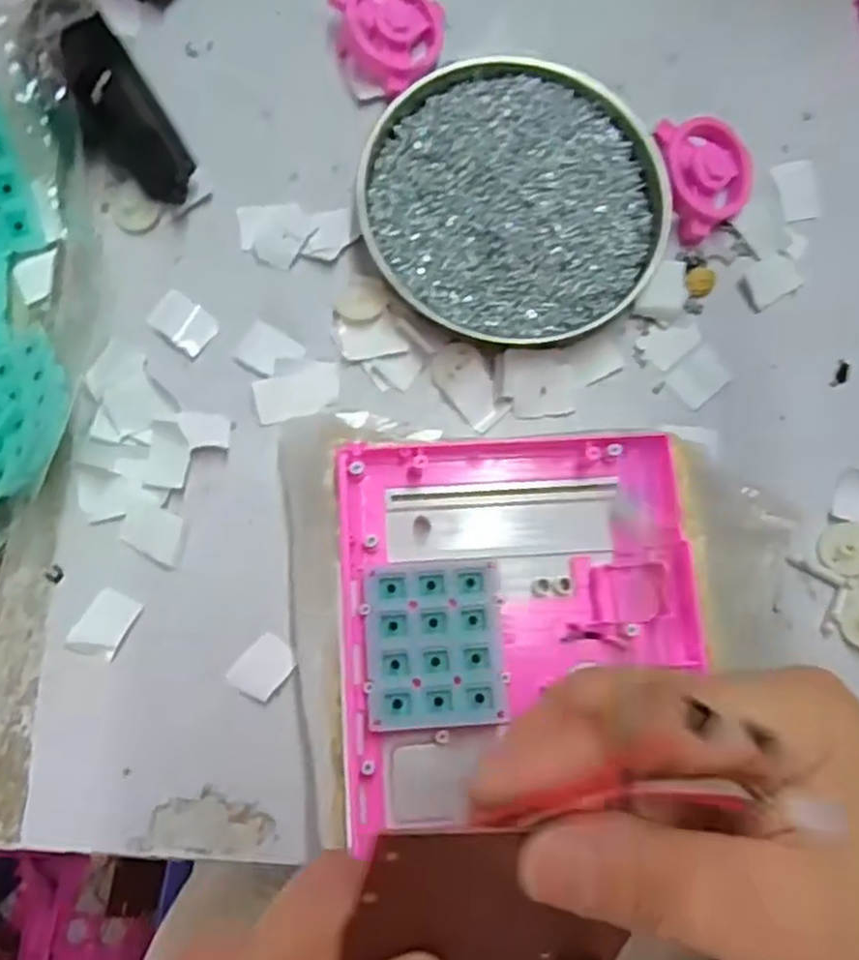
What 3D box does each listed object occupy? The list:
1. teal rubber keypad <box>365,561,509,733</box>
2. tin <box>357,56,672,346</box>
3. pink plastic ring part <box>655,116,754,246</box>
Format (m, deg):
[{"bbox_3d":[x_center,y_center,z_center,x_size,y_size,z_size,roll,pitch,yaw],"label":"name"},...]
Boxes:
[{"bbox_3d":[0.002,0.061,0.276,0.050,0.009,0.058,-2,80,-4],"label":"teal rubber keypad"},{"bbox_3d":[0.039,-0.127,0.341,0.134,0.023,0.132,1,80,-3],"label":"tin"},{"bbox_3d":[0.132,-0.146,0.351,0.053,0.014,0.054,-26,100,-19],"label":"pink plastic ring part"}]

